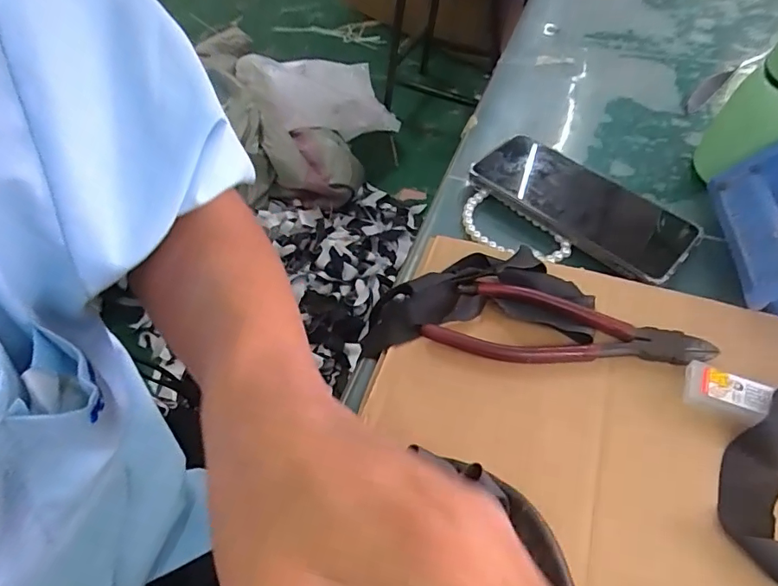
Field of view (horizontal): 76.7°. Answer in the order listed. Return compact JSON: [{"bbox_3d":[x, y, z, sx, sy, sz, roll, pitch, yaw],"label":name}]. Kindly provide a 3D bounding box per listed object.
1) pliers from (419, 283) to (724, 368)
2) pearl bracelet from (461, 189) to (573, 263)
[{"bbox_3d":[0.107,0.026,0.298,0.164,0.011,0.049,12,56,11],"label":"pliers"},{"bbox_3d":[0.090,-0.045,0.369,0.048,0.011,0.085,-38,62,-22],"label":"pearl bracelet"}]

